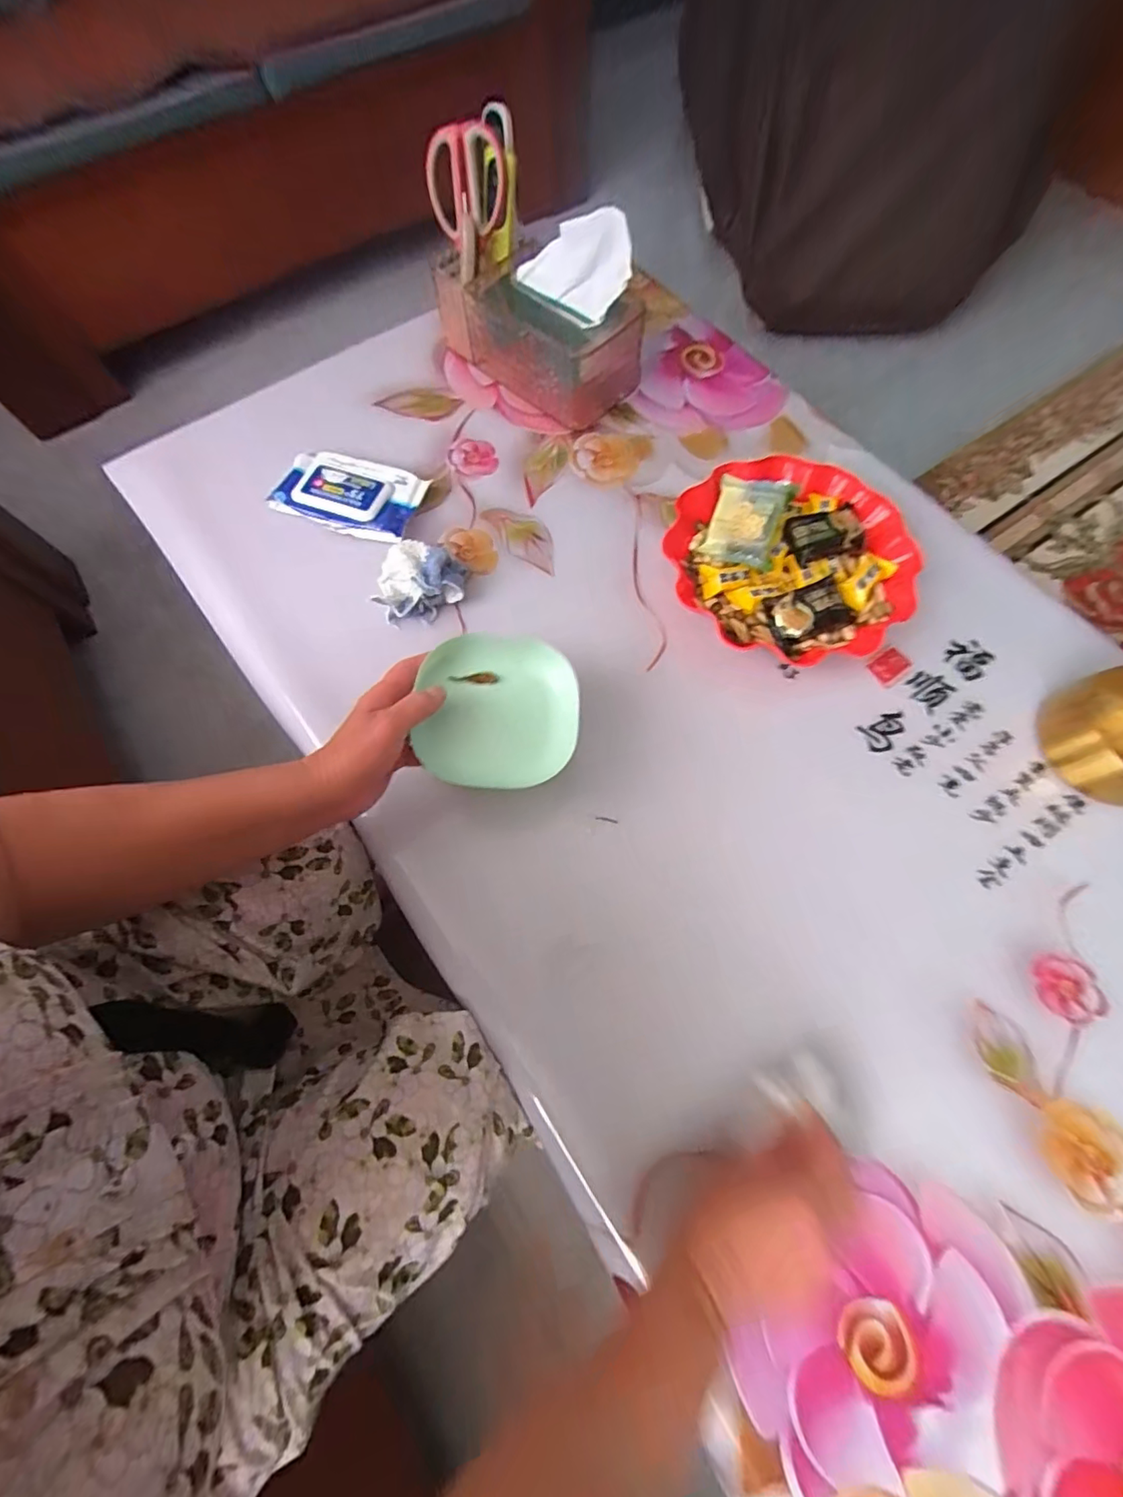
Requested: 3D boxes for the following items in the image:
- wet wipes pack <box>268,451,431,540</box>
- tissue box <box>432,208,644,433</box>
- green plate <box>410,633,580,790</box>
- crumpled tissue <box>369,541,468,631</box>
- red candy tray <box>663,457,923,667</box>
[{"bbox_3d":[-0.225,-0.269,0.578,0.145,0.030,0.082,17,71,7],"label":"wet wipes pack"},{"bbox_3d":[-0.030,-0.496,0.605,0.236,0.135,0.123,42,76,14],"label":"tissue box"},{"bbox_3d":[-0.051,-0.033,0.431,0.124,0.025,0.123,0,70,1],"label":"green plate"},{"bbox_3d":[-0.138,-0.165,0.530,0.083,0.048,0.066,-5,70,-1],"label":"crumpled tissue"},{"bbox_3d":[0.226,-0.193,0.538,0.228,0.047,0.212,15,71,6],"label":"red candy tray"}]

